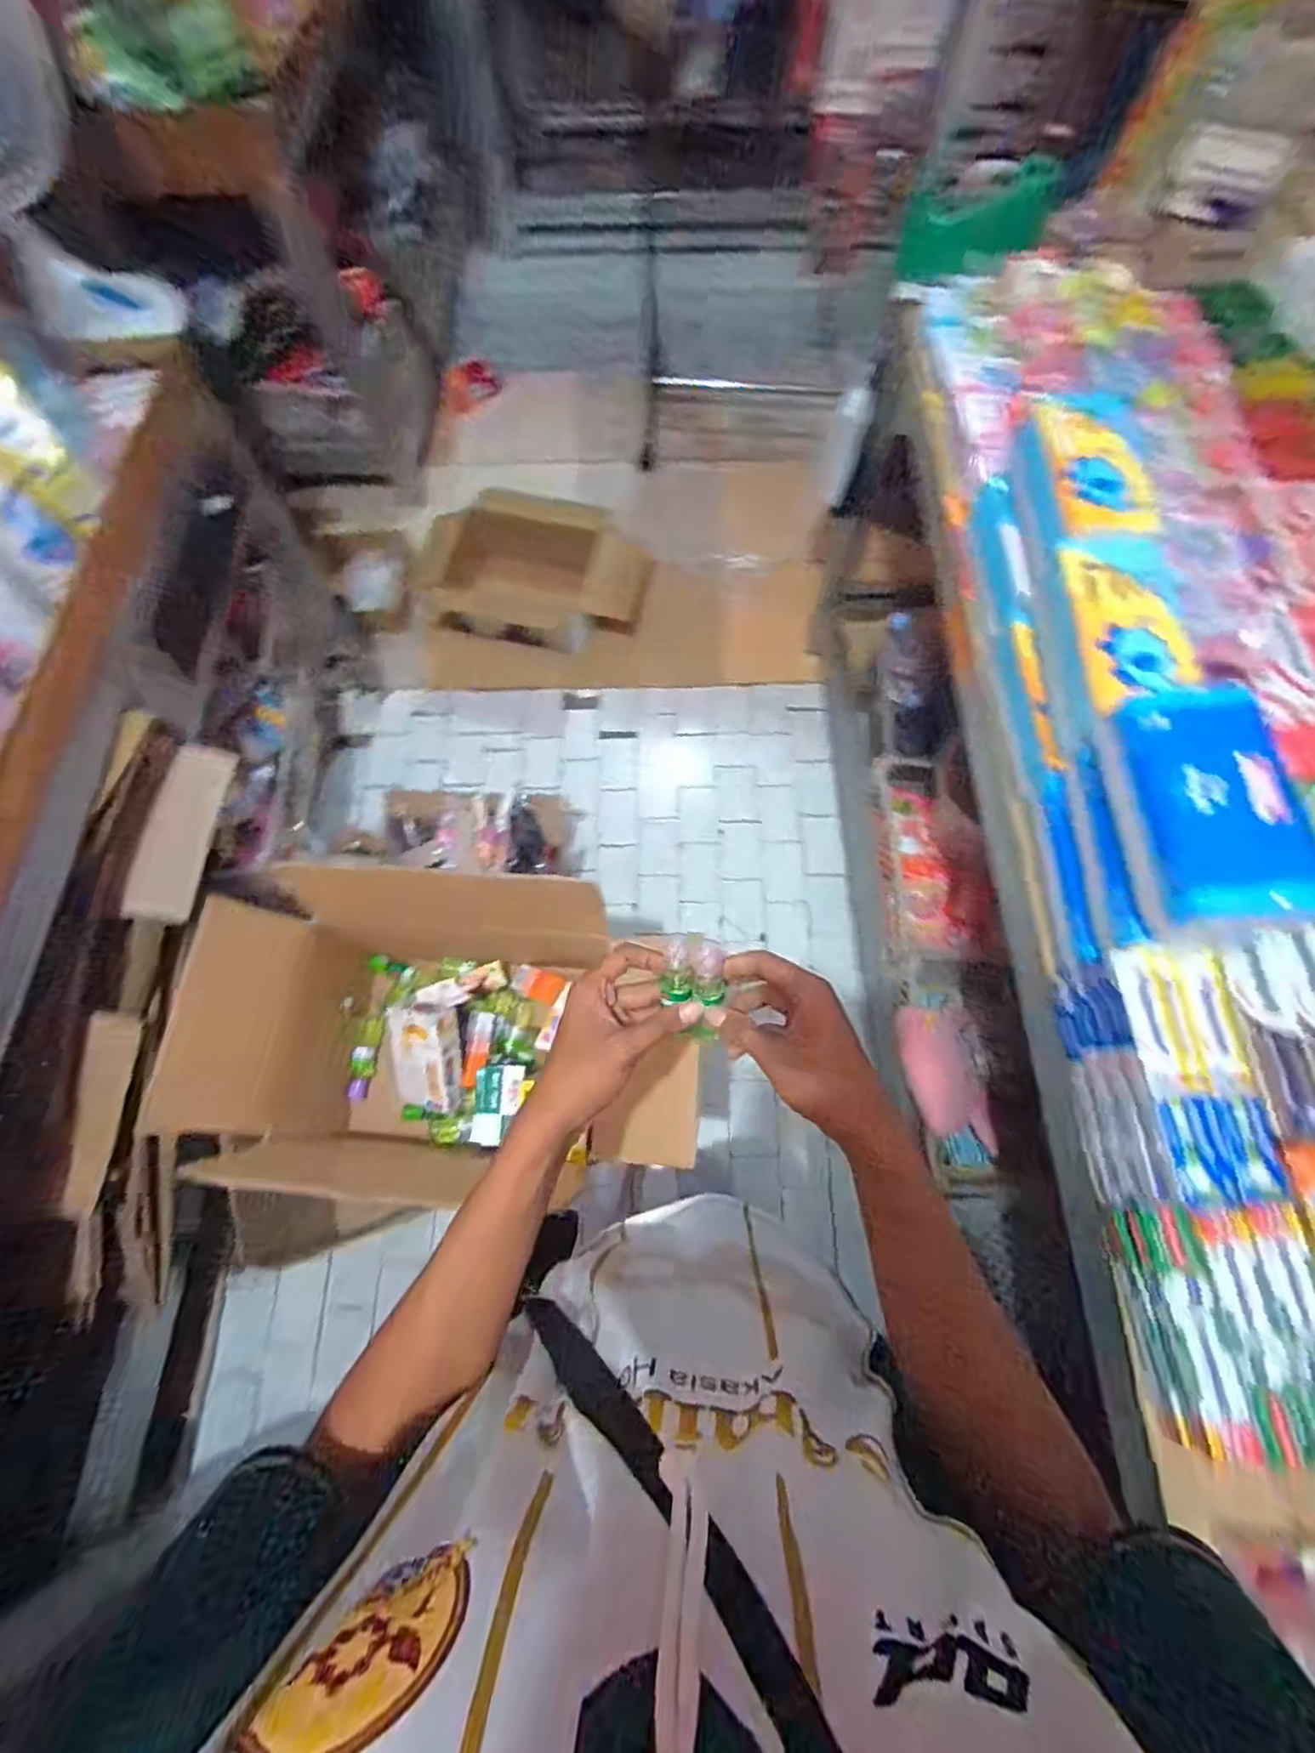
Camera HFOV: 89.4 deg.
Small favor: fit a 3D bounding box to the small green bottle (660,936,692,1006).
[{"bbox_3d":[0.014,0.063,0.453,0.021,0.016,0.050,6,110,4],"label":"small green bottle"}]

